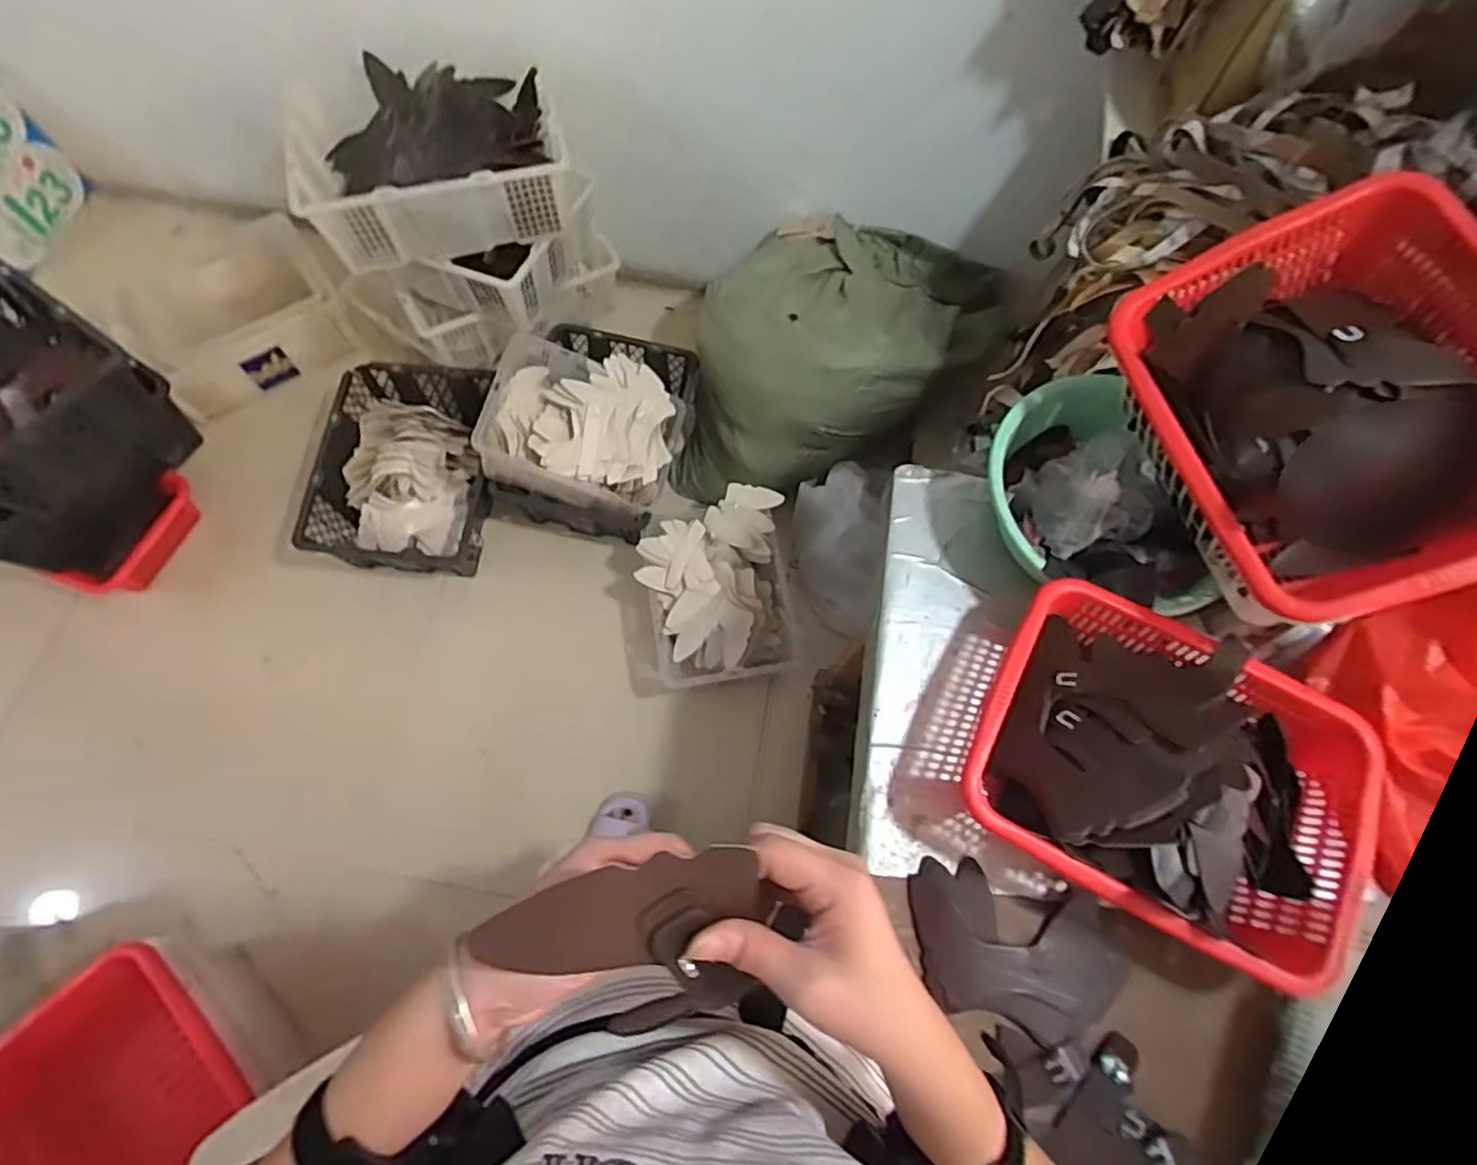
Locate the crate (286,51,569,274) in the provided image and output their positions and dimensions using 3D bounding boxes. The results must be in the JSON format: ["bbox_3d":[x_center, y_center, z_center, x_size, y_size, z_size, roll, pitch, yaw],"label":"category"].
[{"bbox_3d":[-0.576,-0.804,1.344,0.476,0.171,0.321,-10,70,-6],"label":"crate"}]

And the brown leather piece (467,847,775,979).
[{"bbox_3d":[-0.050,0.158,0.326,0.130,0.008,0.047,-10,94,-14],"label":"brown leather piece"}]

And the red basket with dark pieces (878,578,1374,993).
[{"bbox_3d":[0.434,0.199,0.770,0.426,0.175,0.311,24,70,7],"label":"red basket with dark pieces"}]

